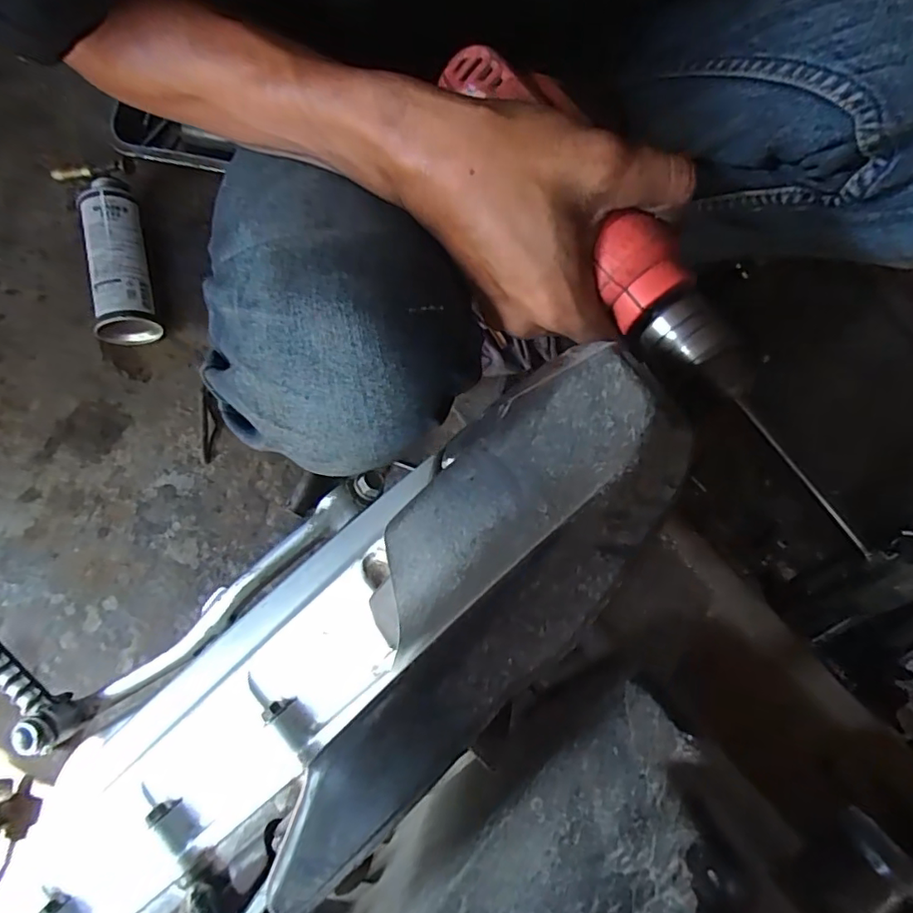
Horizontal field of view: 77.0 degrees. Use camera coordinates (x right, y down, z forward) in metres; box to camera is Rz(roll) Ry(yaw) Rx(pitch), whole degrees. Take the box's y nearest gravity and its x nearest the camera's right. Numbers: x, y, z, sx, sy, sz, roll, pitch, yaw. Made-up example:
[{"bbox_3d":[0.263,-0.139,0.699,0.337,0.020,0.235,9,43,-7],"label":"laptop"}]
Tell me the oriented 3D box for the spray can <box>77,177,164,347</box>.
[{"bbox_3d":[-0.385,-0.224,0.660,0.062,0.069,0.187,-12,78,-9],"label":"spray can"}]

